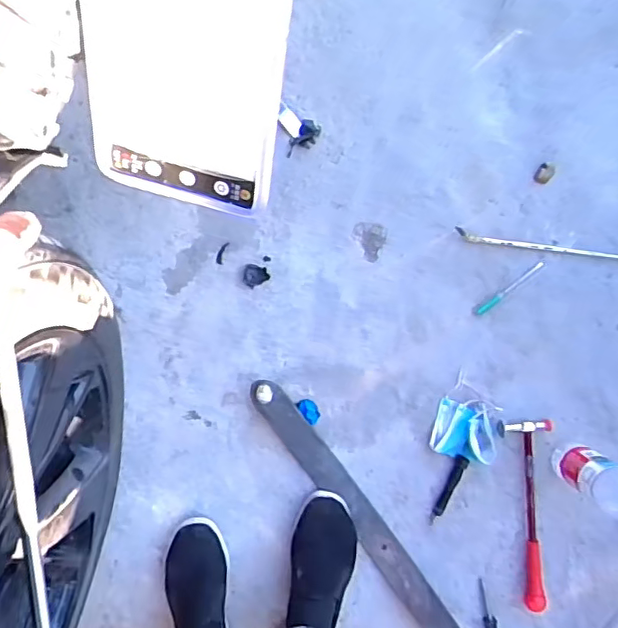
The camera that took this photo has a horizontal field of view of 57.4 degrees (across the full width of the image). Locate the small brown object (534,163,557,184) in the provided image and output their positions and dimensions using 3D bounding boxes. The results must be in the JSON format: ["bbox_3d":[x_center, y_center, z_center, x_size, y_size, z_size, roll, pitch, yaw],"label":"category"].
[{"bbox_3d":[0.364,-0.218,0.869,0.024,0.006,0.036,34,90,-2],"label":"small brown object"}]

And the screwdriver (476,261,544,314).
[{"bbox_3d":[0.313,-0.040,0.880,0.122,0.017,0.015,-39,92,12],"label":"screwdriver"}]

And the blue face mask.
[{"bbox_3d":[0.241,0.178,0.859,0.097,0.028,0.089,16,91,-2],"label":"blue face mask"}]

